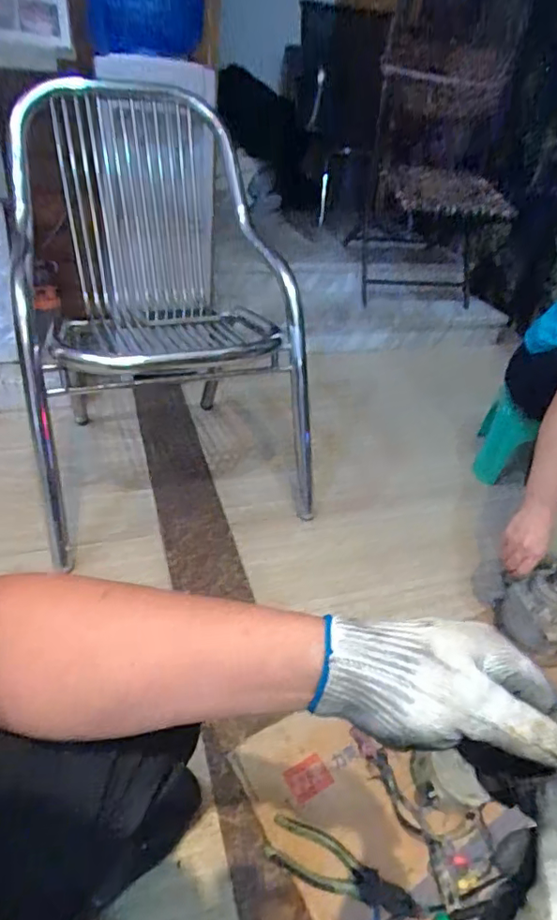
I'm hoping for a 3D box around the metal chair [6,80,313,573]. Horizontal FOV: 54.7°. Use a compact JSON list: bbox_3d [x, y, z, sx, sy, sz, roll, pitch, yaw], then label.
[{"bbox_3d":[-0.240,-0.341,1.135,0.564,0.692,0.625,-8,38,-20],"label":"metal chair"}]

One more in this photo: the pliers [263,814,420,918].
[{"bbox_3d":[0.077,0.514,0.671,0.188,0.012,0.057,21,39,17],"label":"pliers"}]

